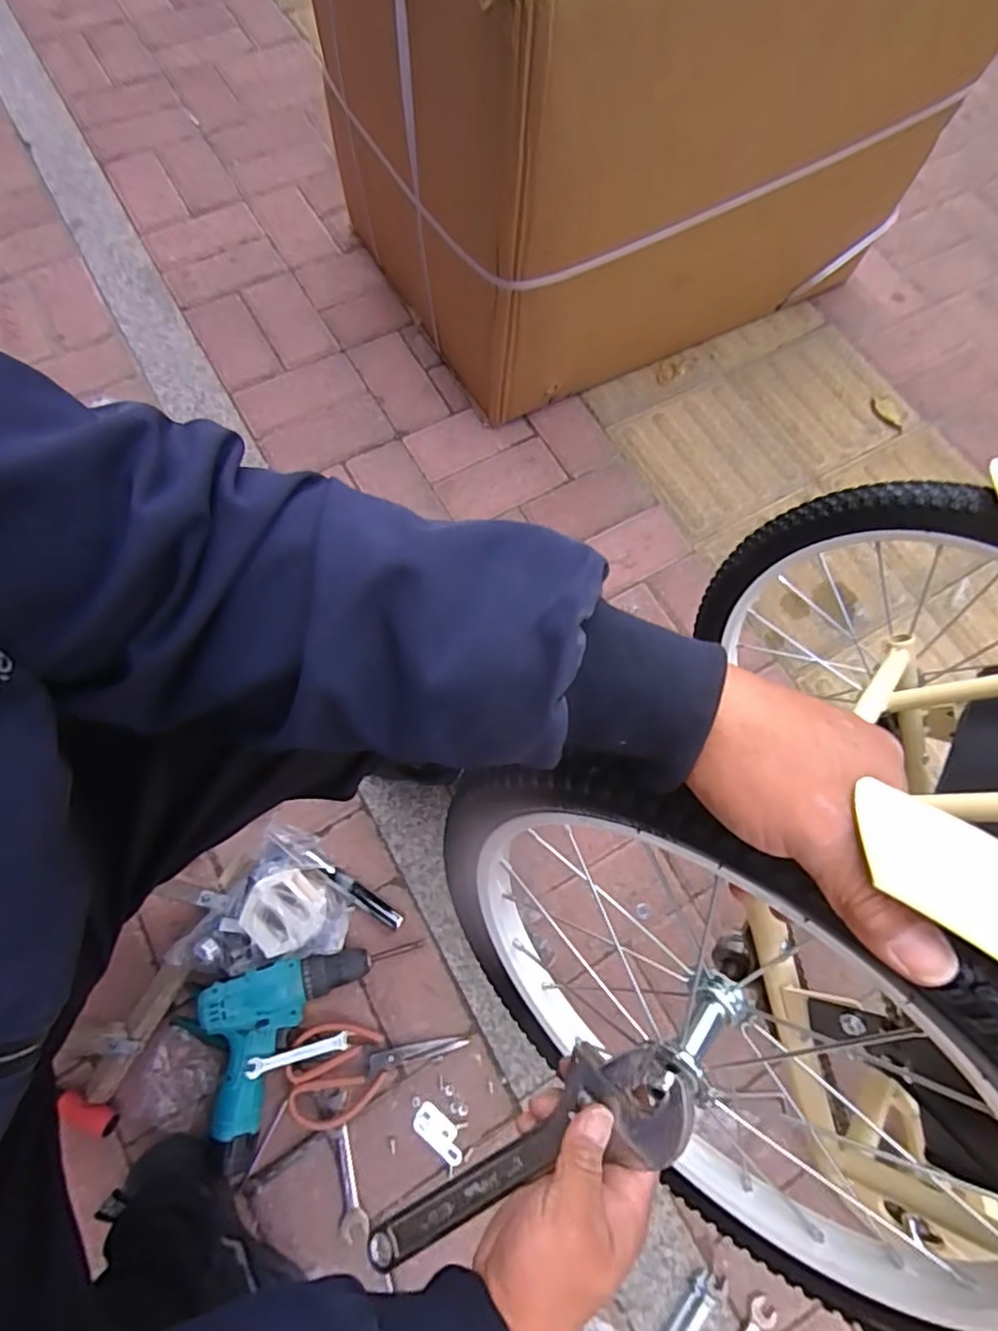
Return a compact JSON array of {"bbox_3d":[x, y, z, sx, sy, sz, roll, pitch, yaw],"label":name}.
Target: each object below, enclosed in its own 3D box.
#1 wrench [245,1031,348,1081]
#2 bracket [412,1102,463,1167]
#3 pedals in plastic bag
[{"bbox_3d":[-0.226,0.441,0.704,0.109,0.010,0.020,-3,72,-24],"label":"wrench"},{"bbox_3d":[-0.067,0.537,0.715,0.067,0.010,0.031,37,75,10],"label":"bracket"},{"bbox_3d":[-0.269,0.305,0.754,0.162,0.047,0.185,31,74,9],"label":"pedals in plastic bag"}]

